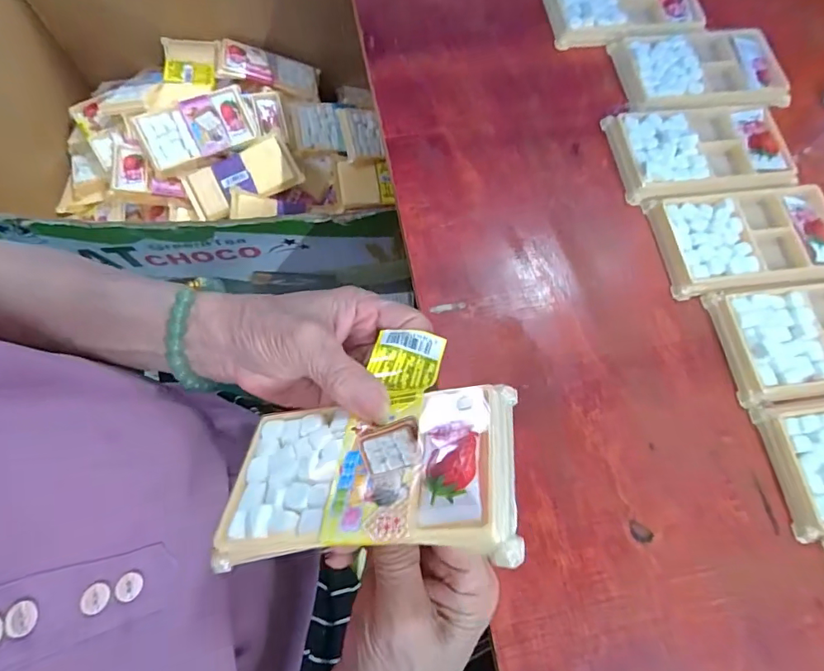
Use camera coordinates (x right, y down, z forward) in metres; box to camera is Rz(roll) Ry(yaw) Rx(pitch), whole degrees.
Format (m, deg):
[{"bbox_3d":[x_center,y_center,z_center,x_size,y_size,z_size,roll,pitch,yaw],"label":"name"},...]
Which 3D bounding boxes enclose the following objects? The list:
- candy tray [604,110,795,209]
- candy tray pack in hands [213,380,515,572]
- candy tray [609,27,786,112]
[{"bbox_3d":[0.226,-0.144,0.368,0.135,0.011,0.079,-7,71,-4],"label":"candy tray"},{"bbox_3d":[-0.022,0.060,0.210,0.131,0.012,0.072,-11,42,19],"label":"candy tray pack in hands"},{"bbox_3d":[0.242,-0.222,0.398,0.137,0.016,0.083,-7,71,-3],"label":"candy tray"}]

